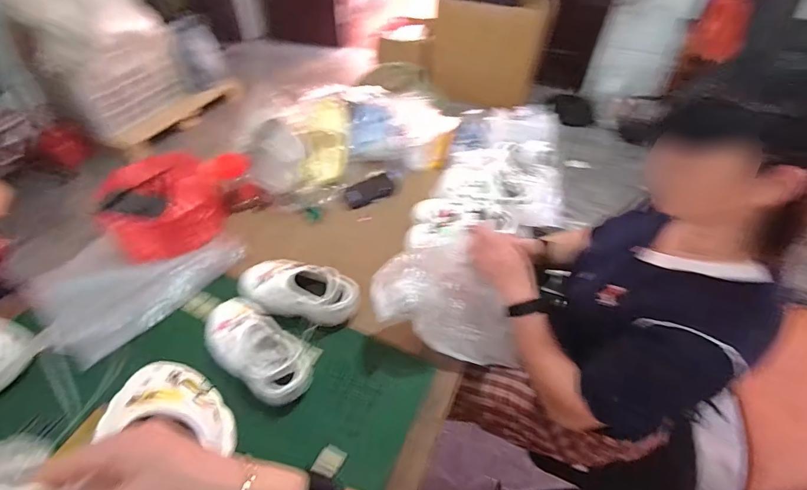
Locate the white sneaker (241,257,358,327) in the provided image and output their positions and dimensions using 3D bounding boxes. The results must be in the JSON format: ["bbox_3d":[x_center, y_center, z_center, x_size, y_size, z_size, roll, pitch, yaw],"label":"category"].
[{"bbox_3d":[-0.228,0.105,0.871,0.249,0.109,0.116,10,48,7],"label":"white sneaker"}]

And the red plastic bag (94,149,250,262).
[{"bbox_3d":[-0.568,-0.118,1.043,0.340,0.147,0.236,-14,50,-13],"label":"red plastic bag"}]

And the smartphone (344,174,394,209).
[{"bbox_3d":[-0.099,-0.157,1.169,0.145,0.006,0.063,-25,88,-17],"label":"smartphone"}]

